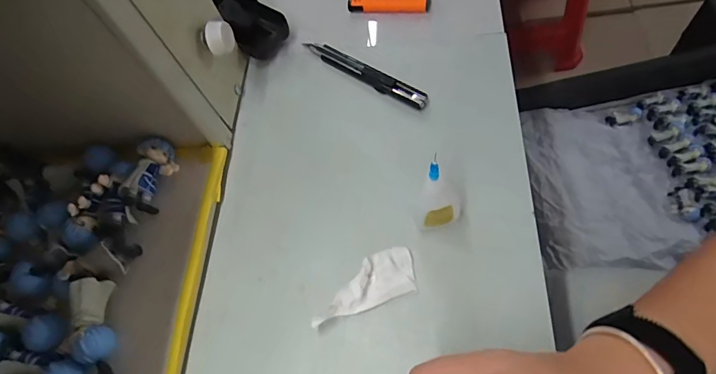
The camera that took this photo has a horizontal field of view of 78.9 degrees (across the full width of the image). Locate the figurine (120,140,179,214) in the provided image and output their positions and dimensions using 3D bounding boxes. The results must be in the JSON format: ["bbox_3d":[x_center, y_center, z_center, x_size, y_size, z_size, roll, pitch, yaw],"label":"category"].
[{"bbox_3d":[-0.168,-0.011,0.361,0.032,0.028,0.061,-2,63,10],"label":"figurine"}]

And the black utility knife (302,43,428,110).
[{"bbox_3d":[0.004,-0.107,0.404,0.137,0.019,0.015,32,73,23],"label":"black utility knife"}]

